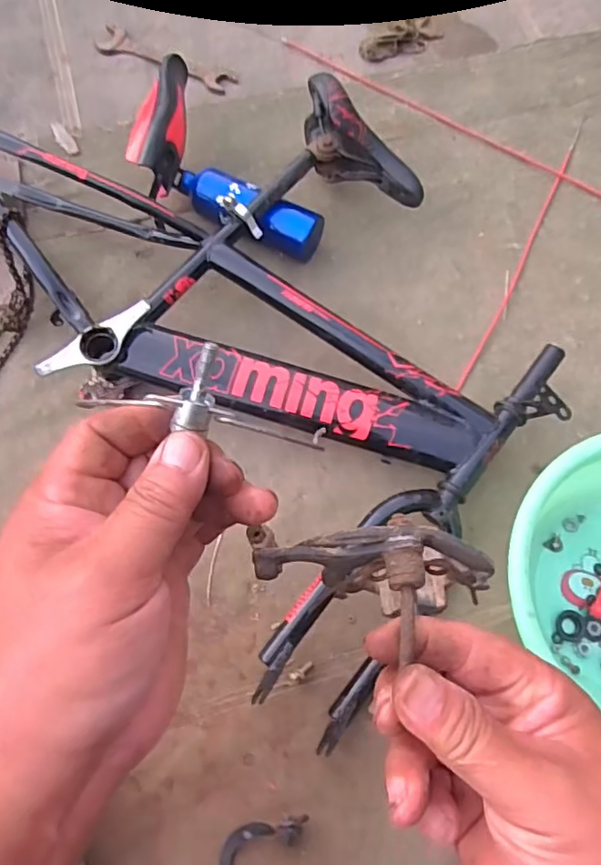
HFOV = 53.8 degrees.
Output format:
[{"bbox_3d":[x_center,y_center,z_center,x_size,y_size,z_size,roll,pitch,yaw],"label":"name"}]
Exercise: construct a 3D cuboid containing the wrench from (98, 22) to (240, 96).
[{"bbox_3d":[-0.223,-0.621,0.986,0.238,0.013,0.054,20,71,5],"label":"wrench"}]

